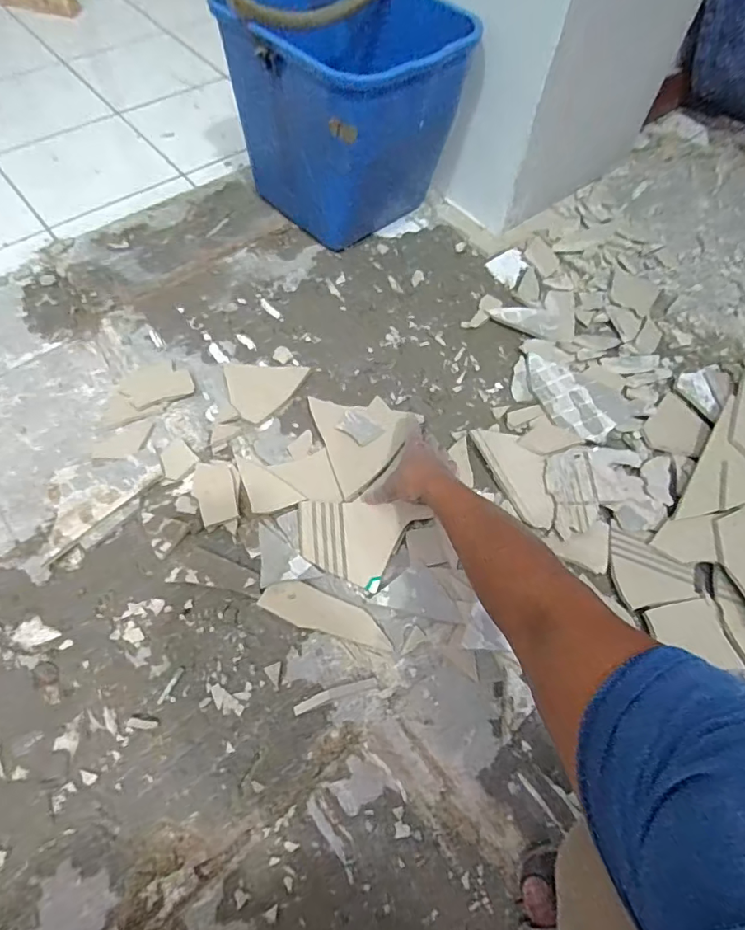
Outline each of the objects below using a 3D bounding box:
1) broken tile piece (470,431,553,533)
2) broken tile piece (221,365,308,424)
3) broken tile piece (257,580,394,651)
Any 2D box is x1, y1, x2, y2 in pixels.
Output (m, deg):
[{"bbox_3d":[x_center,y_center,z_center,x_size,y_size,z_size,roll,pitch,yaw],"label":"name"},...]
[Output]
[{"bbox_3d":[0.221,0.014,0.757,0.076,0.019,0.170,-18,65,-12],"label":"broken tile piece"},{"bbox_3d":[-0.177,-0.117,0.813,0.126,0.008,0.098,6,70,-4],"label":"broken tile piece"},{"bbox_3d":[-0.058,0.195,0.654,0.173,0.012,0.050,22,63,8],"label":"broken tile piece"}]

